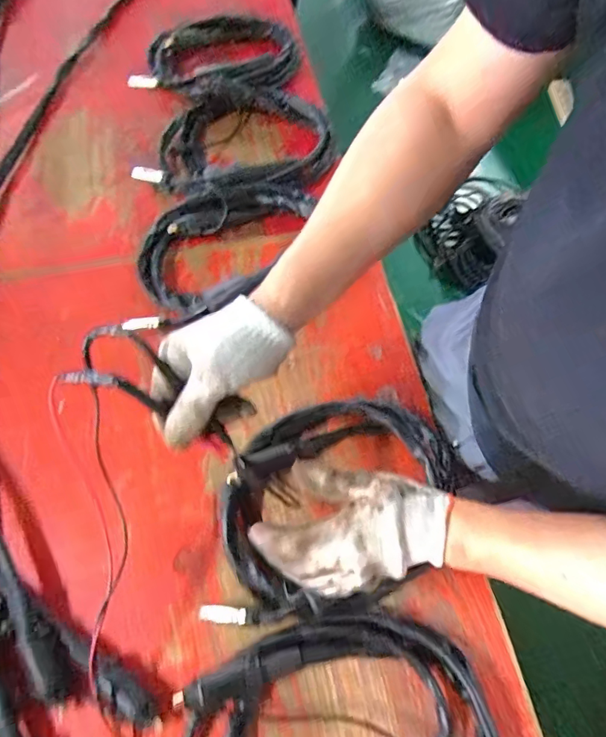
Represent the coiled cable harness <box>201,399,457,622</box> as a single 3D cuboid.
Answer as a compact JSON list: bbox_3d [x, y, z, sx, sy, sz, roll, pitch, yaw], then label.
[{"bbox_3d":[0.040,0.160,0.554,0.280,0.059,0.248,0,64,-2],"label":"coiled cable harness"}]

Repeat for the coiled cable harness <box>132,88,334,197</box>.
[{"bbox_3d":[-0.121,-0.401,0.810,0.328,0.034,0.249,-10,66,-5],"label":"coiled cable harness"}]

